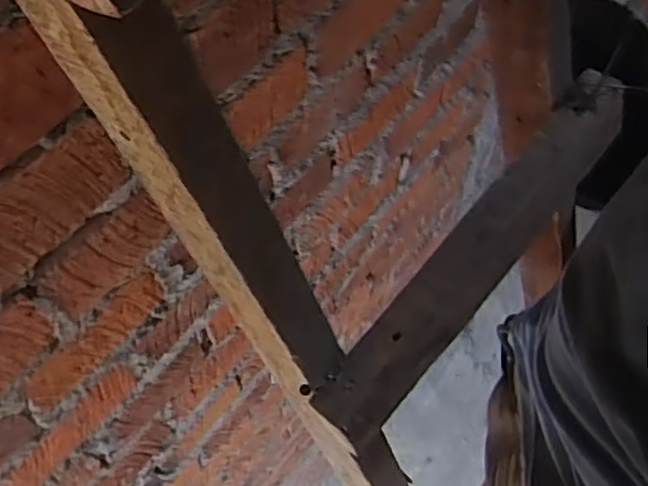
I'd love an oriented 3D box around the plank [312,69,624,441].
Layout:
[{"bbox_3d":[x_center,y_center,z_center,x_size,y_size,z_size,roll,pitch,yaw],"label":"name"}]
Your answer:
[{"bbox_3d":[0.146,-0.003,0.610,0.066,0.047,0.427,35,67,19],"label":"plank"}]

